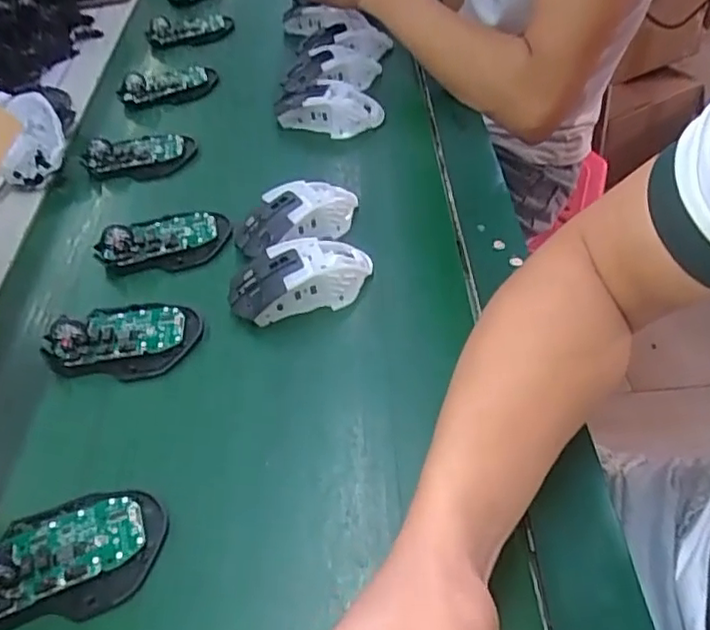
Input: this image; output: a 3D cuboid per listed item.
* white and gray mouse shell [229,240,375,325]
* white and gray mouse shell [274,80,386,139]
[{"bbox_3d":[-0.044,-0.032,0.509,0.114,0.035,0.052,-19,48,-11],"label":"white and gray mouse shell"},{"bbox_3d":[-0.030,-0.220,0.678,0.115,0.043,0.058,10,49,16],"label":"white and gray mouse shell"}]

